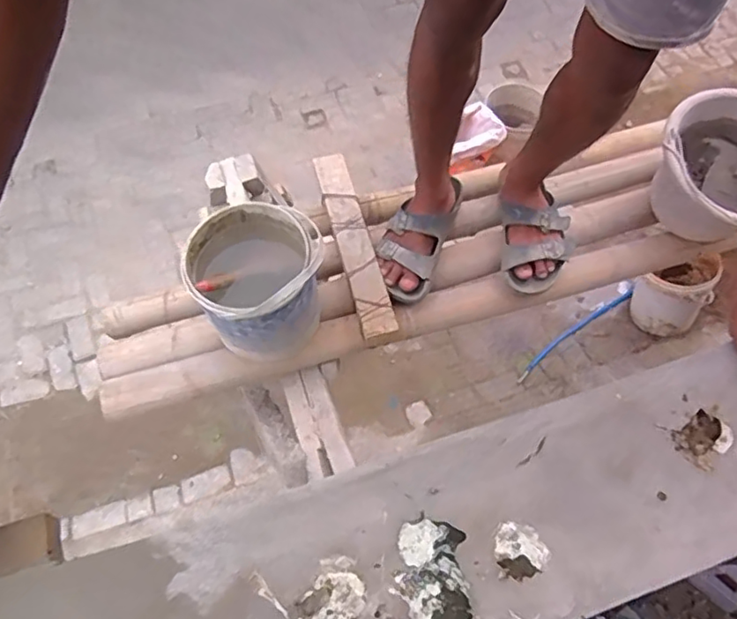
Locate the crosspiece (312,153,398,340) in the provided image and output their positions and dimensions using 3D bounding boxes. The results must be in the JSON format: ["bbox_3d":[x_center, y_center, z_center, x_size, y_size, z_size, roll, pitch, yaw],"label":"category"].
[{"bbox_3d":[-0.026,-0.122,1.045,0.058,0.020,0.372,-14,65,-7],"label":"crosspiece"}]

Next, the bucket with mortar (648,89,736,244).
[{"bbox_3d":[0.600,-0.232,1.036,0.212,0.170,0.259,36,69,15],"label":"bucket with mortar"}]

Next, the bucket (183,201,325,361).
[{"bbox_3d":[-0.169,-0.038,0.921,0.176,0.234,0.187,0,64,0],"label":"bucket"}]

